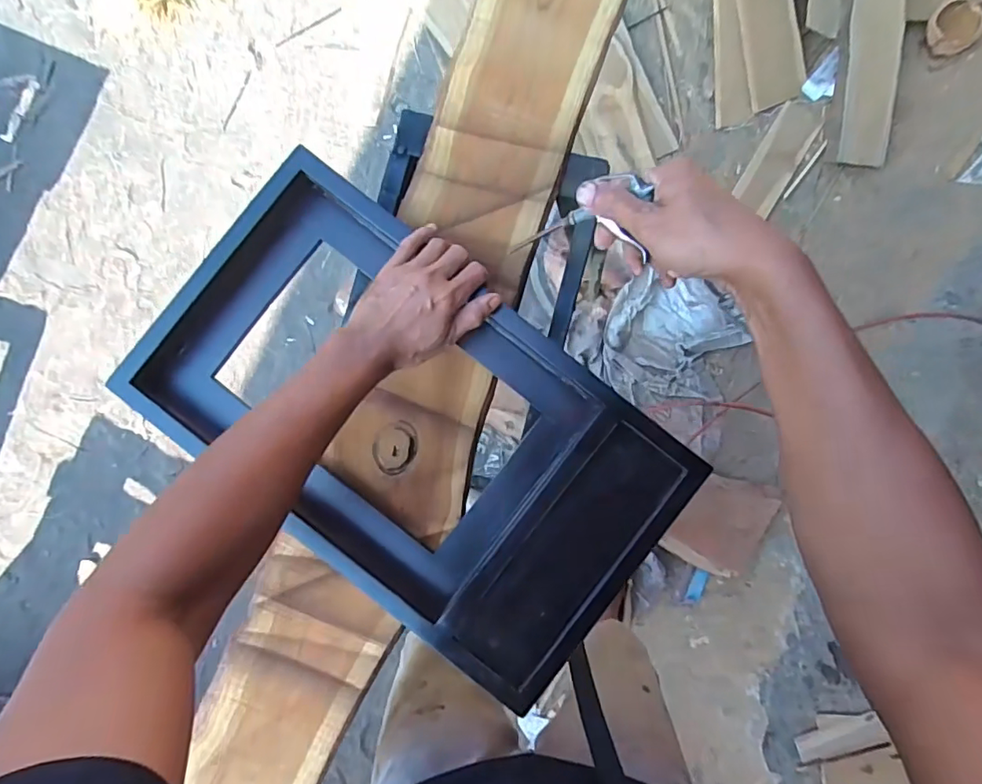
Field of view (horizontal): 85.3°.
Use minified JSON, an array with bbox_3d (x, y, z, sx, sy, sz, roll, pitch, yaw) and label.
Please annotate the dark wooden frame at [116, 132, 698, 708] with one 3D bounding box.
[{"bbox_3d":[-0.092,0.023,0.539,0.482,0.078,0.309,37,88,-3],"label":"dark wooden frame"}]

